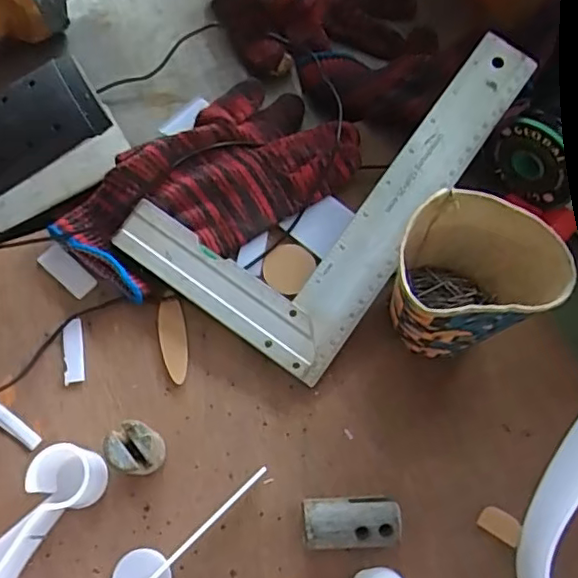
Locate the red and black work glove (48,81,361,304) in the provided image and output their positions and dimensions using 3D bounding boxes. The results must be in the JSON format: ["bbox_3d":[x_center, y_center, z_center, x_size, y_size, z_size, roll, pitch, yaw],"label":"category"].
[{"bbox_3d":[-0.044,-0.069,0.385,0.188,0.026,0.101,-42,76,-14],"label":"red and black work glove"}]

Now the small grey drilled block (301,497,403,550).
[{"bbox_3d":[0.032,0.125,0.314,0.050,0.023,0.024,-2,70,-1],"label":"small grey drilled block"}]

